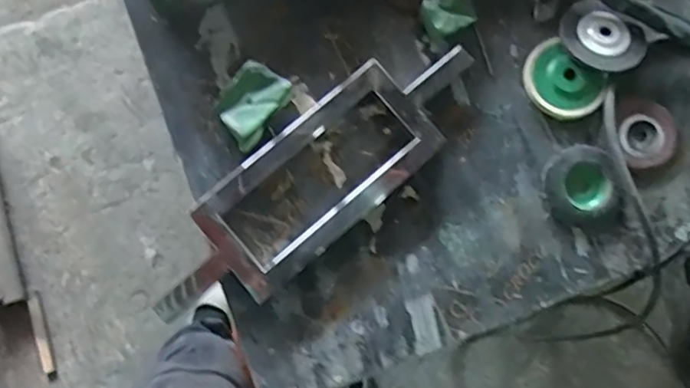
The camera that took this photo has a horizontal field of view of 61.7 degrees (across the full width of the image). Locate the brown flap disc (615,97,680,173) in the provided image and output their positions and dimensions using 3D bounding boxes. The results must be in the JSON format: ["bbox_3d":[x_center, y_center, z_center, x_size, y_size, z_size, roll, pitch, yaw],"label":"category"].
[{"bbox_3d":[0.349,-0.070,0.677,0.080,0.020,0.076,0,83,-2],"label":"brown flap disc"}]

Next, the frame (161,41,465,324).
[{"bbox_3d":[-0.031,-0.016,0.650,0.435,0.035,0.133,-42,86,-6],"label":"frame"}]

